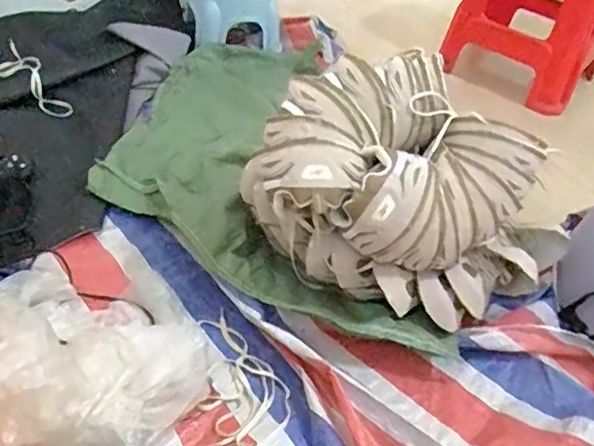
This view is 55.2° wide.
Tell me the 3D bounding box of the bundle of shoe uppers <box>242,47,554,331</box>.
[{"bbox_3d":[0.148,-0.051,0.865,0.385,0.285,0.311,-10,45,-20],"label":"bundle of shoe uppers"}]

